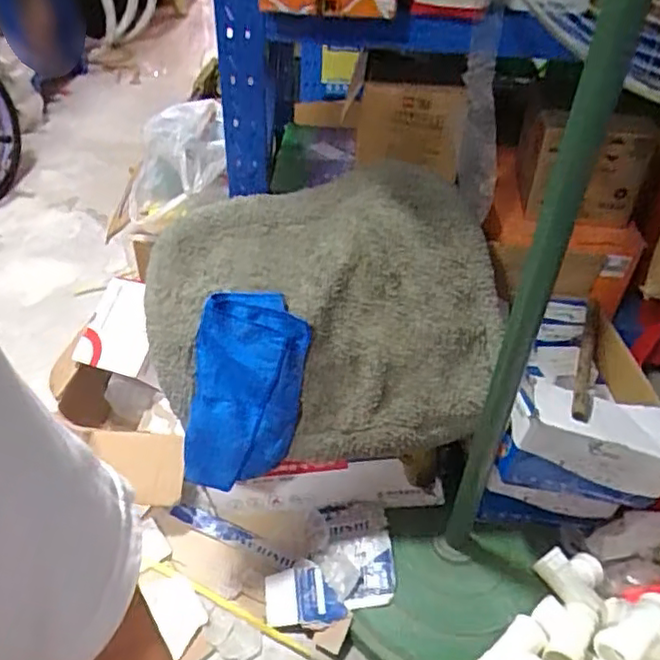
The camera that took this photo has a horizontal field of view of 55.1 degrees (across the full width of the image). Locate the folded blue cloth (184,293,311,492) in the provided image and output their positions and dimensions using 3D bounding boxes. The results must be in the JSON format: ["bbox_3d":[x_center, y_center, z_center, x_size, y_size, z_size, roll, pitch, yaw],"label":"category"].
[{"bbox_3d":[-0.124,0.094,0.945,0.164,0.301,0.042,6,10,-11],"label":"folded blue cloth"}]

